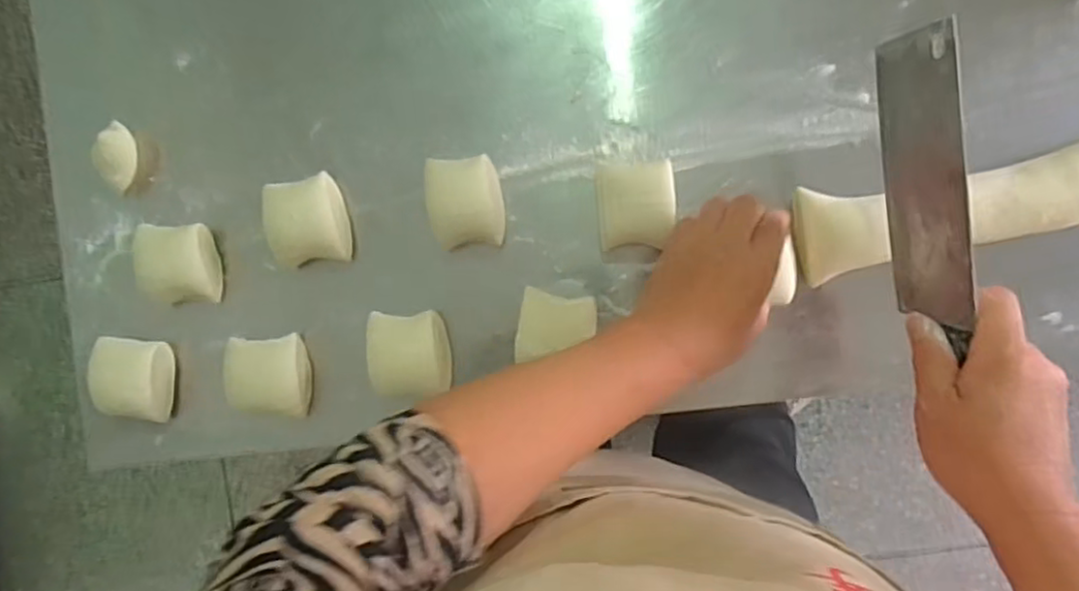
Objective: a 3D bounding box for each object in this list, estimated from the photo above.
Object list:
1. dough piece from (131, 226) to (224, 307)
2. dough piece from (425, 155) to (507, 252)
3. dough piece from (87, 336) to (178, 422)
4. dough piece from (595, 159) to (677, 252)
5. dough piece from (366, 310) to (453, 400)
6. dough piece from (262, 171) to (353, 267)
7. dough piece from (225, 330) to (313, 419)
[{"bbox_3d":[-0.303,-0.026,0.560,0.062,0.033,0.063,-2,91,4],"label":"dough piece"},{"bbox_3d":[-0.059,-0.075,0.539,0.058,0.043,0.072,-8,90,4],"label":"dough piece"},{"bbox_3d":[-0.341,0.069,0.560,0.057,0.033,0.066,10,91,4],"label":"dough piece"},{"bbox_3d":[0.076,-0.071,0.531,0.059,0.034,0.063,-5,90,4],"label":"dough piece"},{"bbox_3d":[-0.106,0.048,0.548,0.061,0.045,0.067,-5,90,4],"label":"dough piece"},{"bbox_3d":[-0.190,-0.062,0.550,0.061,0.039,0.071,-8,90,4],"label":"dough piece"},{"bbox_3d":[-0.225,0.067,0.557,0.062,0.036,0.065,-1,91,4],"label":"dough piece"}]

